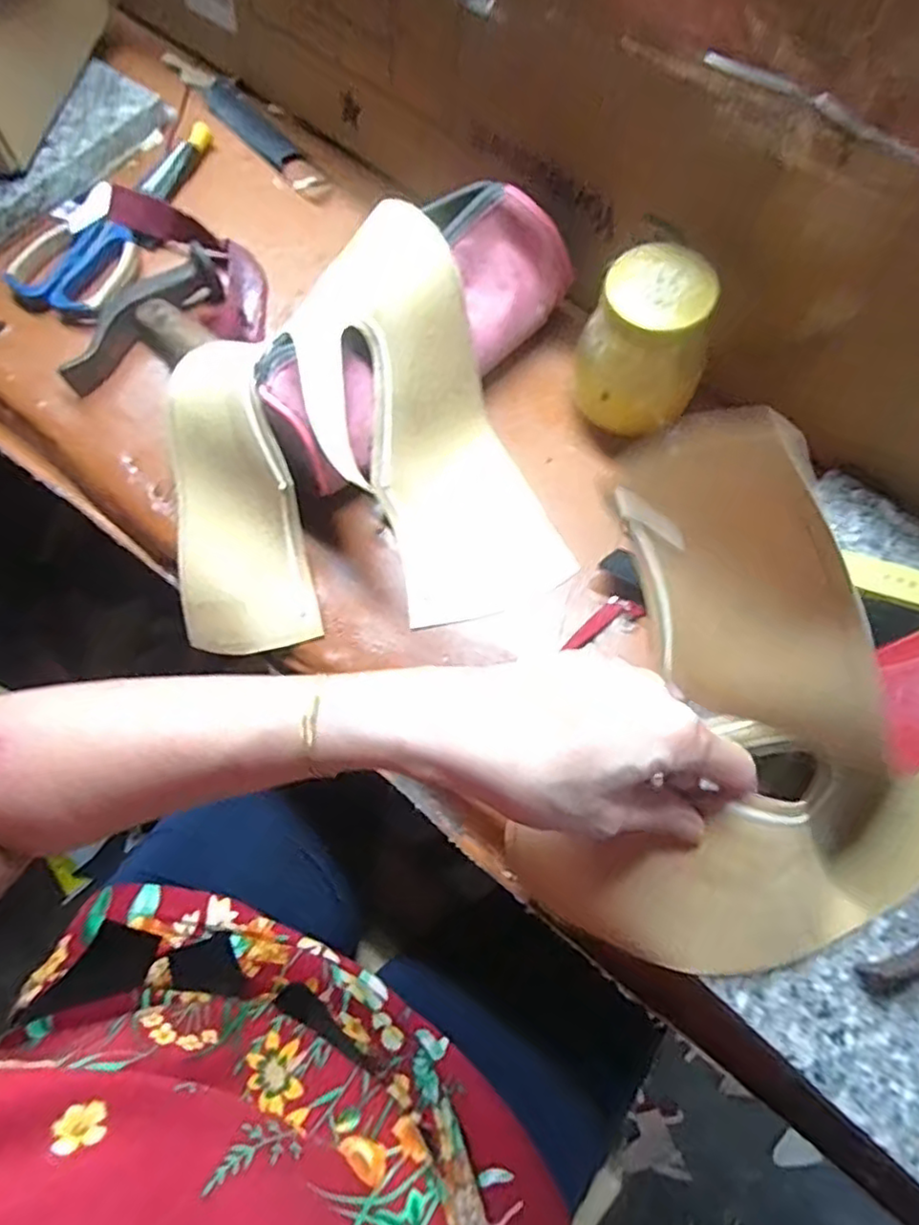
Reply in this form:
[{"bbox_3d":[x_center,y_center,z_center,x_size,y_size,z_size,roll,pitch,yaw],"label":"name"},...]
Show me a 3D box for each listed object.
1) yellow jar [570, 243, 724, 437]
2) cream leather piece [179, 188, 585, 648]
[{"bbox_3d":[0.098,-0.149,0.355,0.062,0.073,0.055,4,70,3],"label":"yellow jar"},{"bbox_3d":[-0.067,-0.096,0.369,0.216,0.091,0.210,-12,71,-4],"label":"cream leather piece"}]

